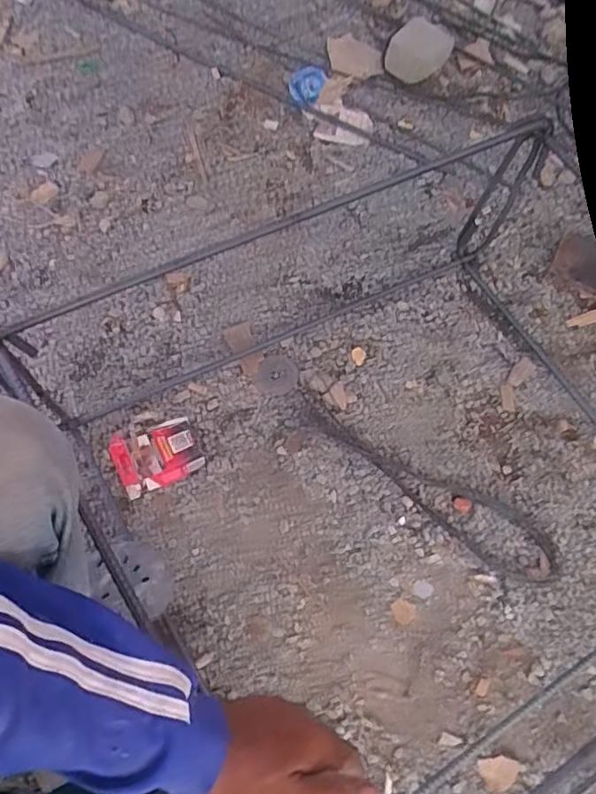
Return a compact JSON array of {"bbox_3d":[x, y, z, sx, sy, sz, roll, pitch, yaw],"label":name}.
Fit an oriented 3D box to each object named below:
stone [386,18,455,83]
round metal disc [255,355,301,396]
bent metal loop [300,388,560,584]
[{"bbox_3d":[0.241,-0.690,1.144,0.109,0.024,0.148,31,87,4],"label":"stone"},{"bbox_3d":[-0.031,-0.033,0.850,0.061,0.004,0.063,11,66,0],"label":"round metal disc"},{"bbox_3d":[0.172,0.120,0.800,0.411,0.014,0.094,33,68,9],"label":"bent metal loop"}]

